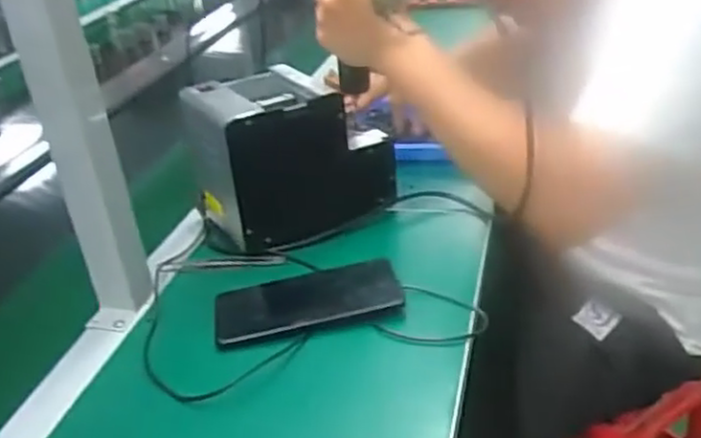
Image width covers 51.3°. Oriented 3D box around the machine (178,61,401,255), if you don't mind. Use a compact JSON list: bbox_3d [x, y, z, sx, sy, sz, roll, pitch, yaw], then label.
[{"bbox_3d":[-0.065,-0.073,0.769,0.187,0.141,0.128,-21,33,-23],"label":"machine"}]

